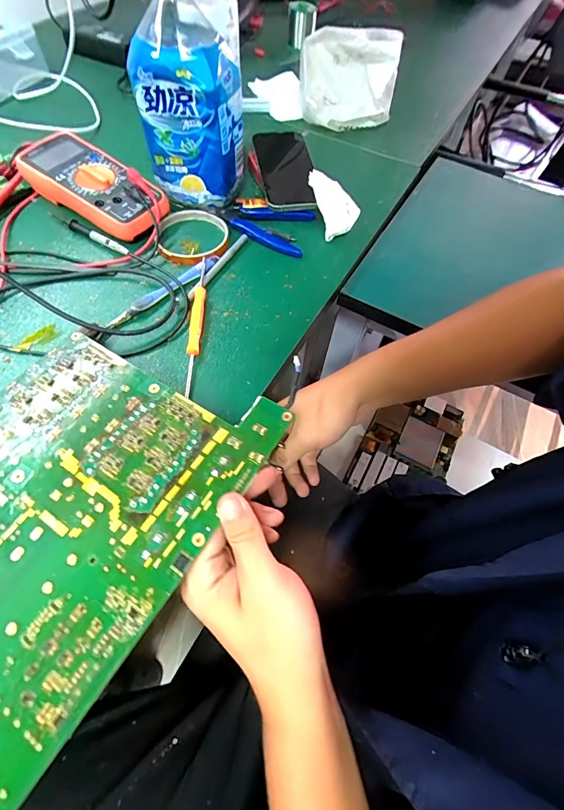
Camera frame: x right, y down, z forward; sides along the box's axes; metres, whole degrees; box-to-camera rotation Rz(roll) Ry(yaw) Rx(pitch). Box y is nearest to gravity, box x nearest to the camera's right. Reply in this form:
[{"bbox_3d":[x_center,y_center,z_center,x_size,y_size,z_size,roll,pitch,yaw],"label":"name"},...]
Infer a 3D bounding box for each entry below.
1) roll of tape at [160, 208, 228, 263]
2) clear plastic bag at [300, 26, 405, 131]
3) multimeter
[{"bbox_3d":[-0.101,-0.195,0.421,0.077,0.009,0.087,-7,61,-7],"label":"roll of tape"},{"bbox_3d":[0.094,-0.462,0.523,0.133,0.107,0.062,7,61,1],"label":"clear plastic bag"},{"bbox_3d":[-0.217,-0.251,0.429,0.194,0.041,0.078,34,65,15],"label":"multimeter"}]

